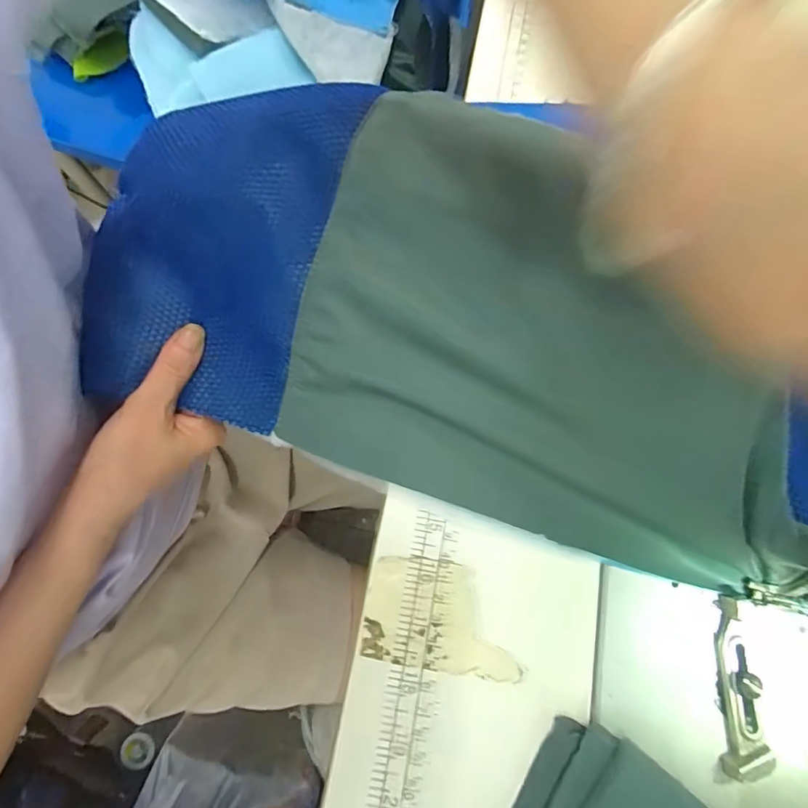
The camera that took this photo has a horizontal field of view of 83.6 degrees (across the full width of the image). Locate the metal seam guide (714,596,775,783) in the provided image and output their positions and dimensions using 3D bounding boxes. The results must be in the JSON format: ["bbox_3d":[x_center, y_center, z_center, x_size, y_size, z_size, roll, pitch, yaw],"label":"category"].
[{"bbox_3d":[0.169,0.140,0.225,0.019,0.012,0.079,8,76,-1],"label":"metal seam guide"}]

